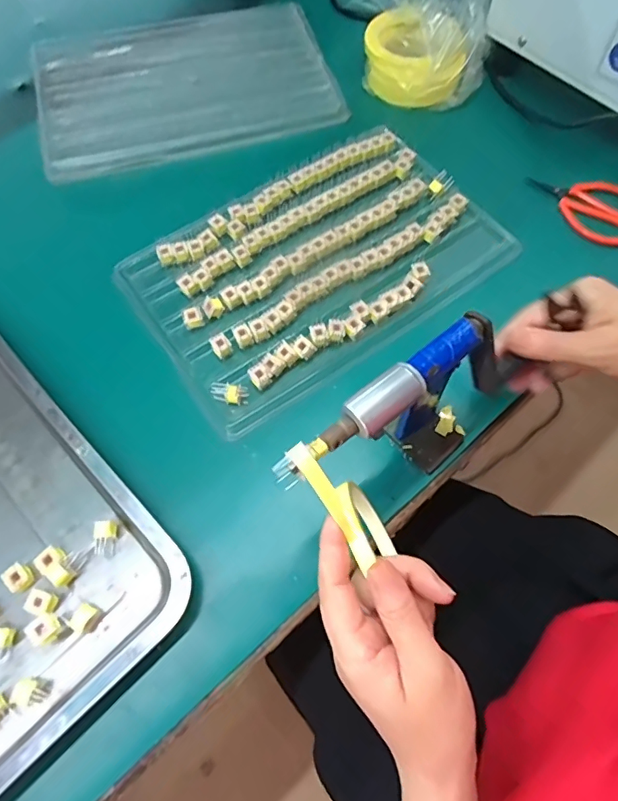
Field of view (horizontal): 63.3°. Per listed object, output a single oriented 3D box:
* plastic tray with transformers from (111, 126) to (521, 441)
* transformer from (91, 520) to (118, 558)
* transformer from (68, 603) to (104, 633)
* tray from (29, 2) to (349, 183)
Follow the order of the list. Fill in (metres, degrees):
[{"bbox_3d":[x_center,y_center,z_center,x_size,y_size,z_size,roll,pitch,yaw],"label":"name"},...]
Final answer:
[{"bbox_3d":[0.007,-0.132,0.461,0.322,0.017,0.202,-33,69,-14],"label":"plastic tray with transformers"},{"bbox_3d":[-0.145,0.097,0.356,0.014,0.016,0.024,7,65,3],"label":"transformer"},{"bbox_3d":[-0.150,0.146,0.337,0.014,0.010,0.017,26,67,11],"label":"transformer"},{"bbox_3d":[-0.141,-0.358,0.571,0.325,0.031,0.223,-17,66,-8],"label":"tray"}]

